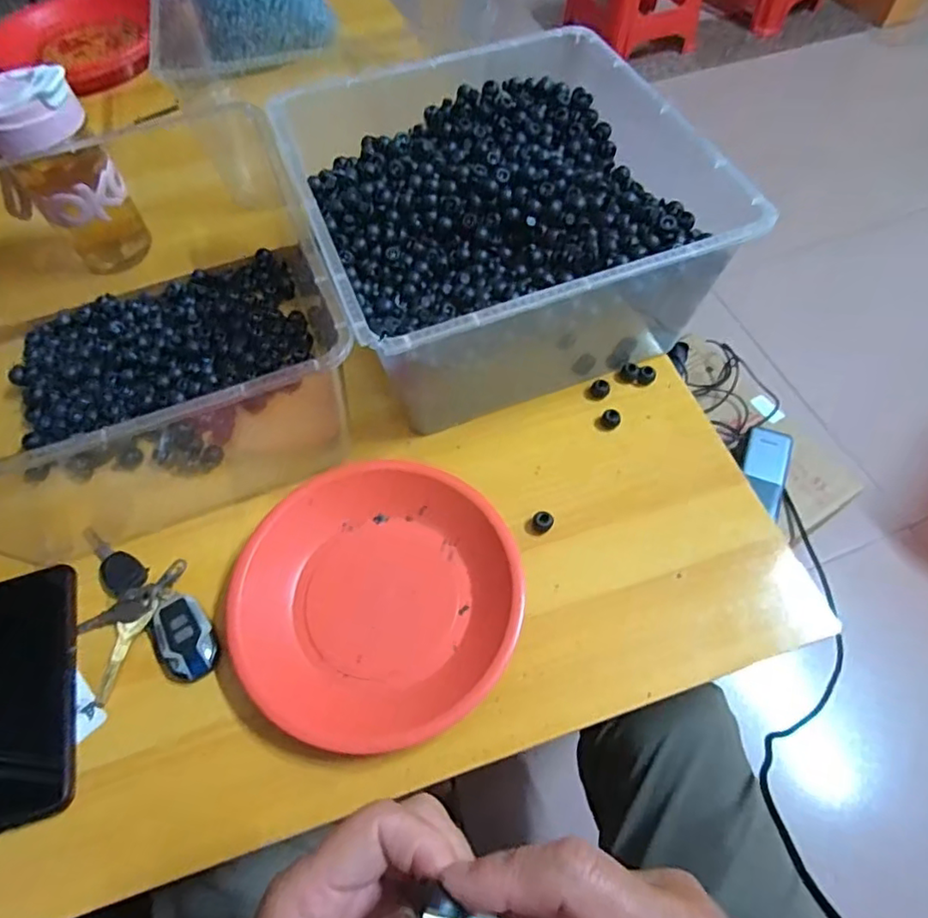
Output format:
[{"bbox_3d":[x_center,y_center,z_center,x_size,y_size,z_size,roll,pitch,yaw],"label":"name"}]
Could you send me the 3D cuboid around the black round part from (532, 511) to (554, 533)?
[{"bbox_3d":[0.059,0.046,0.449,0.015,0.013,0.011,-15,60,-7],"label":"black round part"}]

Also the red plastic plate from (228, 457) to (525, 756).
[{"bbox_3d":[-0.060,0.092,0.424,0.188,0.032,0.191,-1,60,1],"label":"red plastic plate"}]

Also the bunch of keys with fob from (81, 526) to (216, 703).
[{"bbox_3d":[-0.228,0.100,0.425,0.080,0.012,0.136,-25,62,-12],"label":"bunch of keys with fob"}]

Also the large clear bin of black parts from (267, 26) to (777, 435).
[{"bbox_3d":[0.028,-0.194,0.515,0.293,0.138,0.294,-20,61,-9],"label":"large clear bin of black parts"}]

